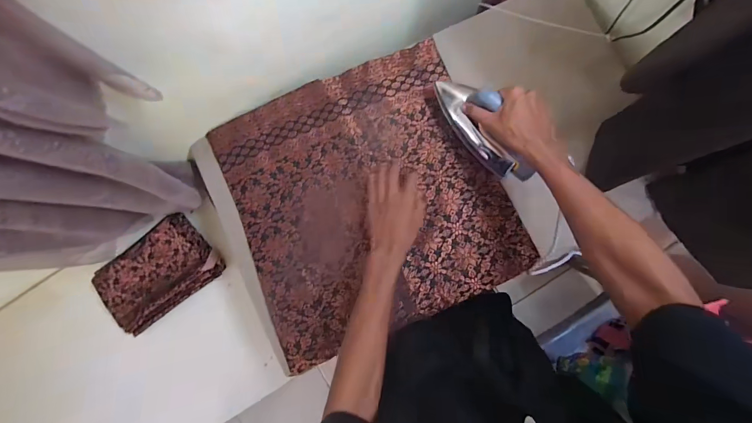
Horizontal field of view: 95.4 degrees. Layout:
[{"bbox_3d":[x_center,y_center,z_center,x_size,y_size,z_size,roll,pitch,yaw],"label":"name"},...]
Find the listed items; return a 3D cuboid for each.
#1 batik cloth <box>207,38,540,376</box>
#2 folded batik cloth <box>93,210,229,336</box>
[{"bbox_3d":[-0.023,-0.027,0.644,0.478,0.017,0.482,-22,83,2],"label":"batik cloth"},{"bbox_3d":[-0.493,0.140,0.753,0.274,0.045,0.172,-35,83,0],"label":"folded batik cloth"}]

